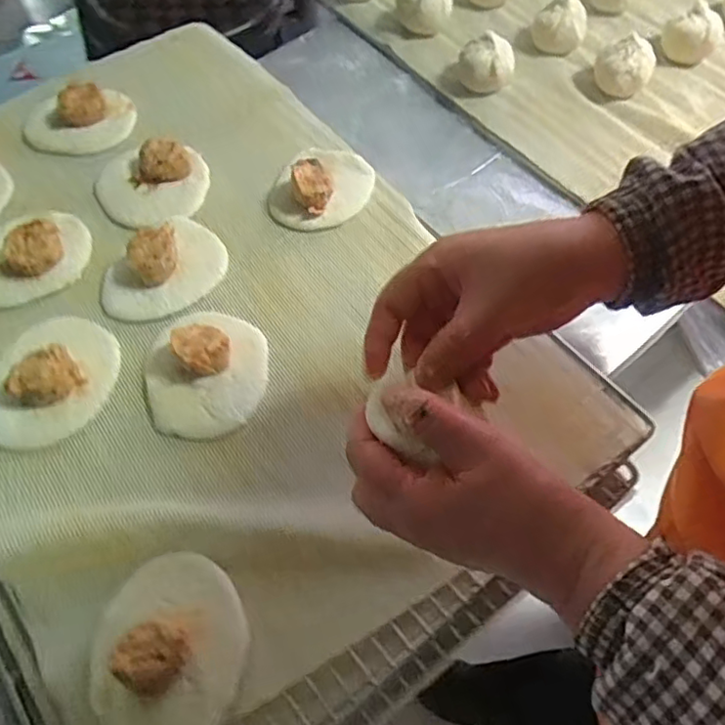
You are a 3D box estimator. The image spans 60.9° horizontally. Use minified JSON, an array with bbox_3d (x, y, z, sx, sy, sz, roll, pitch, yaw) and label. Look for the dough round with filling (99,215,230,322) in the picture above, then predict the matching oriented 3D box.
[{"bbox_3d":[-0.156,-0.077,0.473,0.099,0.029,0.072,-37,68,-20],"label":"dough round with filling"}]

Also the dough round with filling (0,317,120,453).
[{"bbox_3d":[-0.219,0.007,0.429,0.084,0.030,0.103,-4,60,-4],"label":"dough round with filling"}]

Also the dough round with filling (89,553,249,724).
[{"bbox_3d":[-0.109,0.162,0.343,0.084,0.021,0.106,-7,61,-6],"label":"dough round with filling"}]

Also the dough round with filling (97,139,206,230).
[{"bbox_3d":[-0.178,-0.155,0.518,0.089,0.028,0.083,1,60,-1],"label":"dough round with filling"}]

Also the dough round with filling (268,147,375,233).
[{"bbox_3d":[-0.034,-0.150,0.514,0.081,0.040,0.082,1,60,-1],"label":"dough round with filling"}]

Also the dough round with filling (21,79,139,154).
[{"bbox_3d":[-0.265,-0.231,0.561,0.104,0.030,0.080,-4,60,-4],"label":"dough round with filling"}]

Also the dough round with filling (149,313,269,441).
[{"bbox_3d":[-0.111,0.000,0.431,0.082,0.030,0.096,-1,60,-2],"label":"dough round with filling"}]

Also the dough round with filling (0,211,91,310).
[{"bbox_3d":[-0.260,-0.091,0.484,0.078,0.026,0.084,-9,61,-7],"label":"dough round with filling"}]

